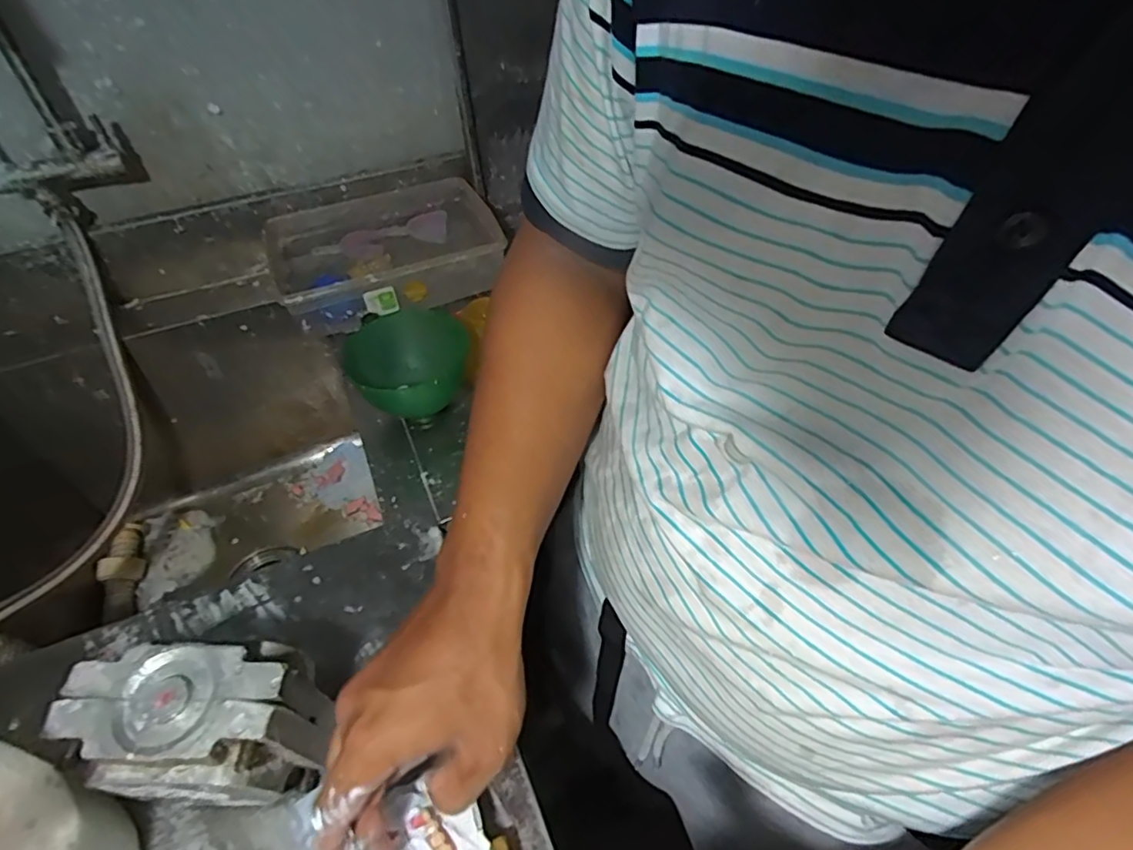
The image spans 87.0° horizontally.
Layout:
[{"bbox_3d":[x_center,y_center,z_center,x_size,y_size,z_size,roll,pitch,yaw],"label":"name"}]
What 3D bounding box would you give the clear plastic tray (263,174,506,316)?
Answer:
[{"bbox_3d":[-0.226,-0.229,0.779,0.290,0.062,0.190,-23,51,-18],"label":"clear plastic tray"}]

